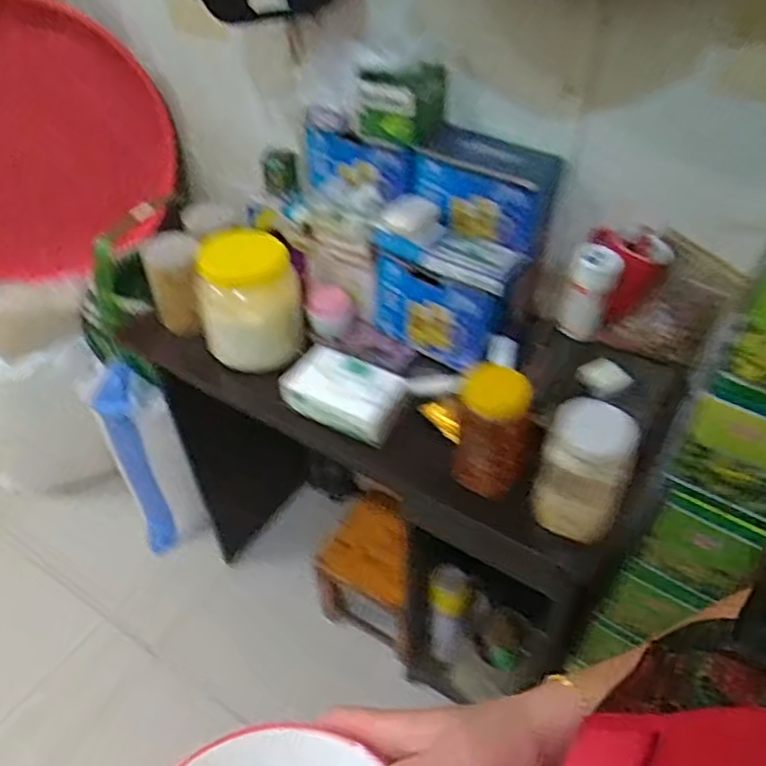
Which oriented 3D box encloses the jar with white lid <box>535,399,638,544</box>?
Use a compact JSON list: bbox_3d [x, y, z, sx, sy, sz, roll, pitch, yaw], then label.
[{"bbox_3d":[0.221,0.097,0.736,0.088,0.145,0.072,11,46,12],"label":"jar with white lid"}]

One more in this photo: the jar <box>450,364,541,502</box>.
[{"bbox_3d":[0.135,0.061,0.788,0.086,0.153,0.074,17,47,17],"label":"jar"}]

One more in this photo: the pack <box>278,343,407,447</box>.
[{"bbox_3d":[-0.048,0.012,0.908,0.157,0.063,0.091,21,48,20],"label":"pack"}]

